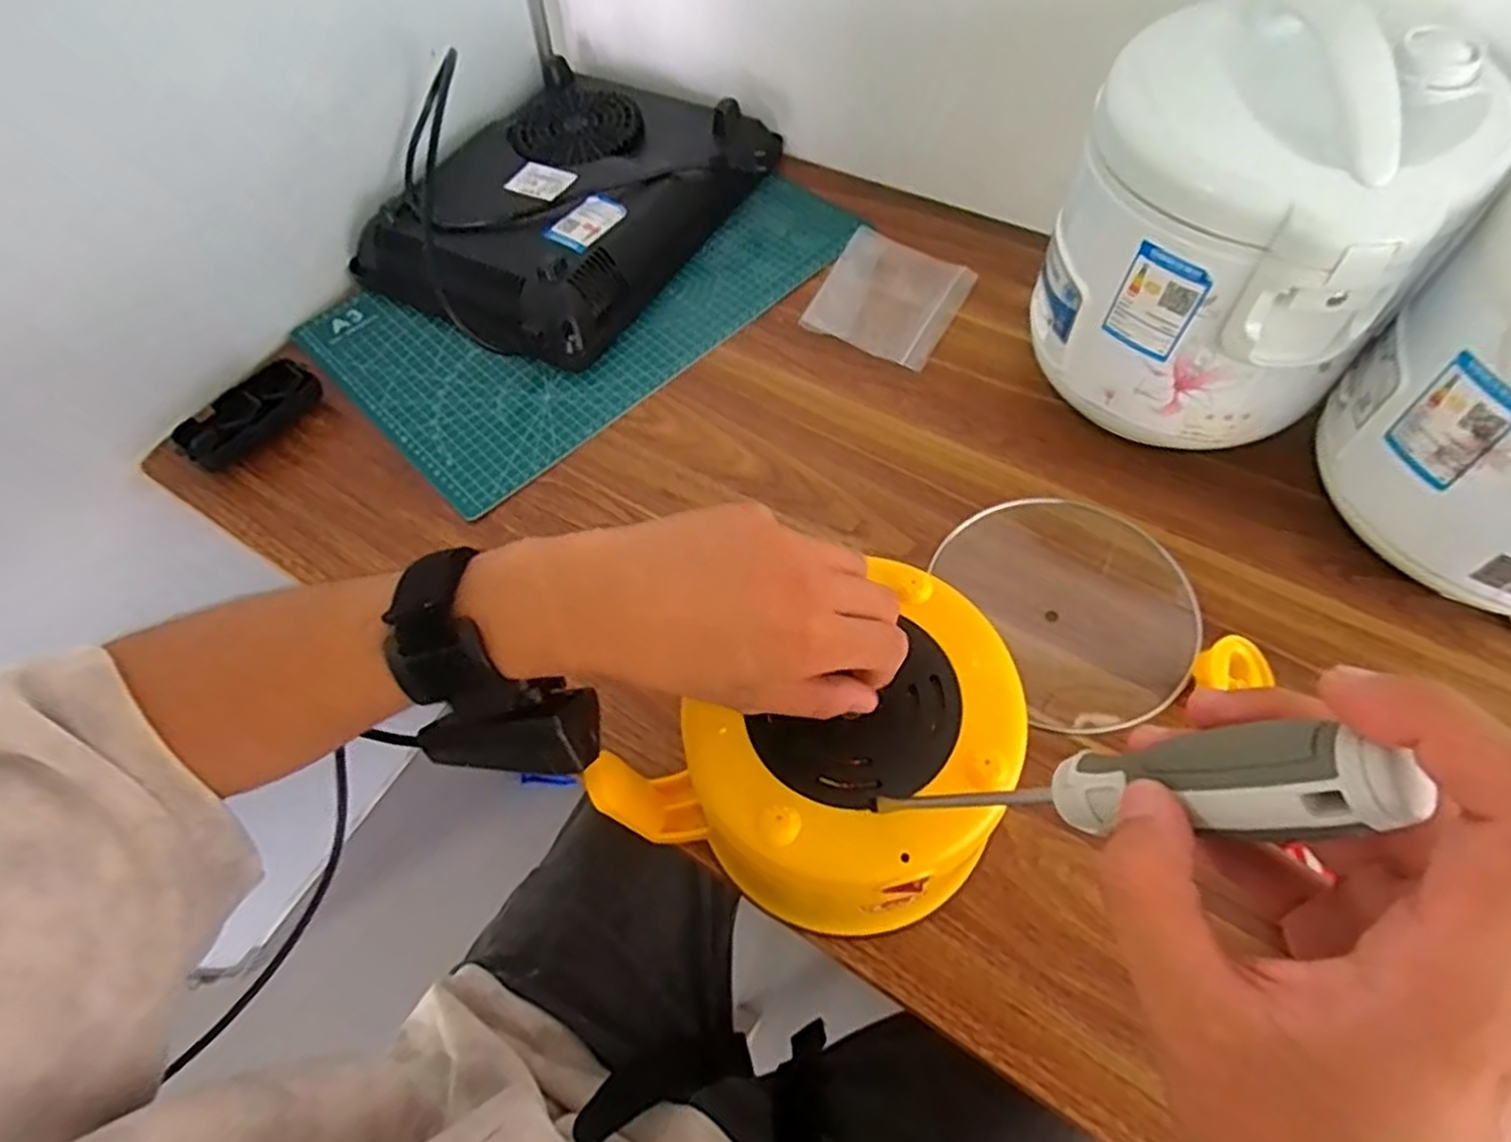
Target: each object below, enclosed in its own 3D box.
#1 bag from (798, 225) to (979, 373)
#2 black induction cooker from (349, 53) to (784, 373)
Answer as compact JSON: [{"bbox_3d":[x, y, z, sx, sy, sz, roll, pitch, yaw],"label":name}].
[{"bbox_3d":[0.114,-0.236,0.644,0.118,0.006,0.129,26,65,17],"label":"bag"},{"bbox_3d":[-0.166,-0.350,0.701,0.270,0.061,0.356,29,65,19],"label":"black induction cooker"}]

